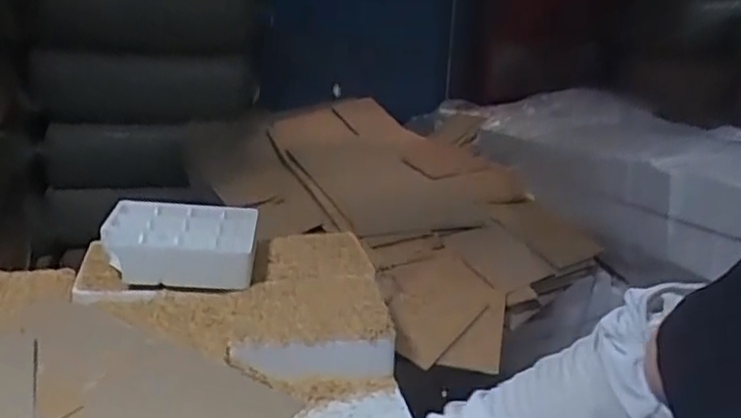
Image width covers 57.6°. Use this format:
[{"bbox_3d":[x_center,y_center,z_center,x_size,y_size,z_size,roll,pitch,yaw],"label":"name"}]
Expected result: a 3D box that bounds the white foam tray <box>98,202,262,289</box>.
[{"bbox_3d":[-0.335,0.062,1.188,0.259,0.074,0.187,0,22,-5],"label":"white foam tray"}]

